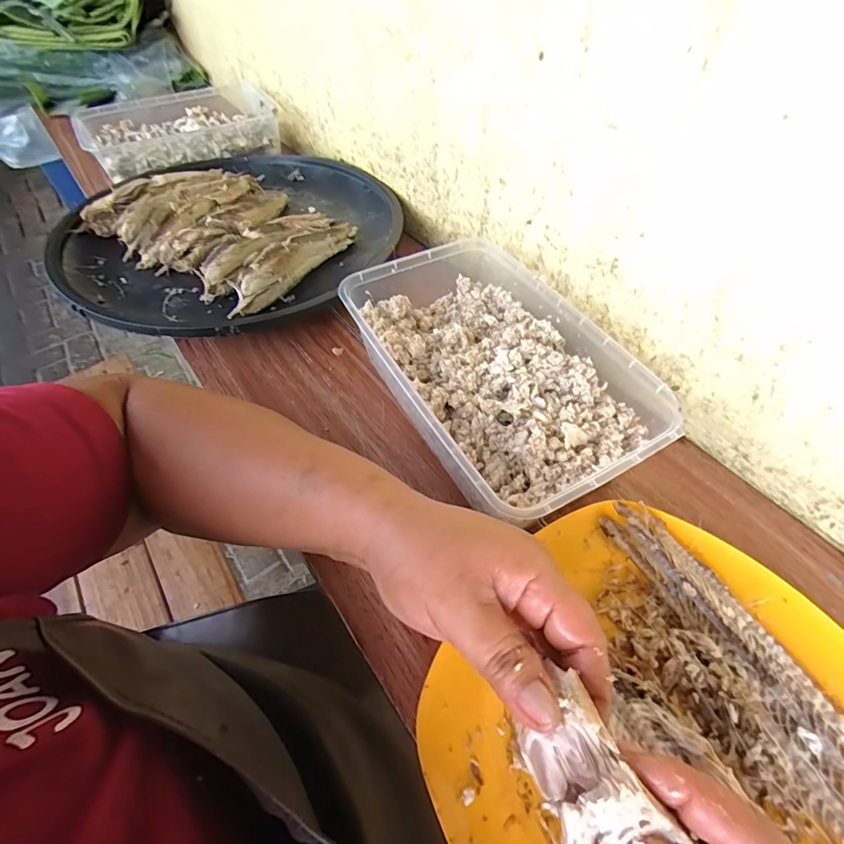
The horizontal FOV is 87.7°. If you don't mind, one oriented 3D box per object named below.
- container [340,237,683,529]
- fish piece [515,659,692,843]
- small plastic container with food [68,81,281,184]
[{"bbox_3d":[0.054,-0.044,0.357,0.161,0.070,0.261,-24,57,-18],"label":"container"},{"bbox_3d":[0.060,0.130,0.158,0.036,0.024,0.062,-28,58,-14],"label":"fish piece"},{"bbox_3d":[-0.341,-0.425,0.633,0.252,0.055,0.178,-18,55,-15],"label":"small plastic container with food"}]

